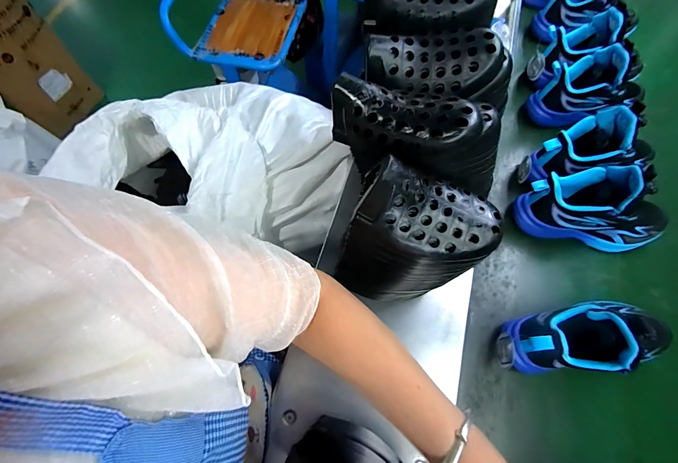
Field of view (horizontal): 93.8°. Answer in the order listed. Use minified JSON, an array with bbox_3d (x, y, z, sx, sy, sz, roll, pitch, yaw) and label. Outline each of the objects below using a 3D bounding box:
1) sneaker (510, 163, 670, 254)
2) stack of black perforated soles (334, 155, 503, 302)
[{"bbox_3d":[0.408,-0.037,0.495,0.226,0.143,0.078,11,67,5],"label":"sneaker"},{"bbox_3d":[0.082,0.021,0.375,0.153,0.220,0.077,5,67,2],"label":"stack of black perforated soles"}]

